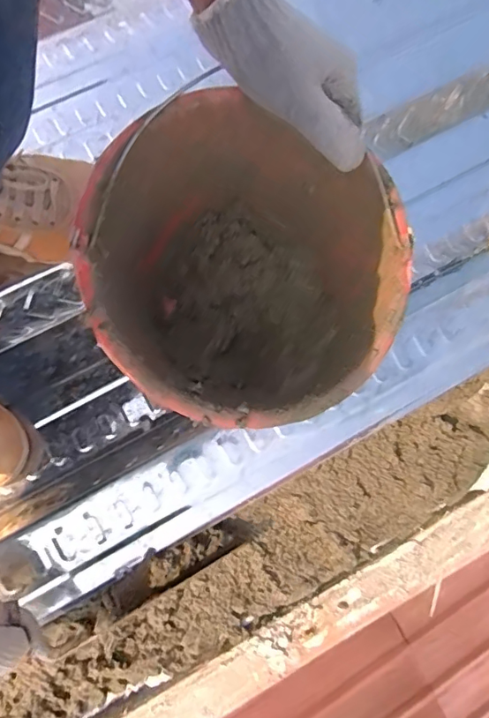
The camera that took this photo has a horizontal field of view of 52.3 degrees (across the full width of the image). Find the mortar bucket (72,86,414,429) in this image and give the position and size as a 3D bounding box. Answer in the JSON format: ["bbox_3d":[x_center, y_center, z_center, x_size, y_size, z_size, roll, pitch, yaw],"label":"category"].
[{"bbox_3d":[-0.001,-0.059,0.421,0.232,0.167,0.236,0,75,-2],"label":"mortar bucket"}]

